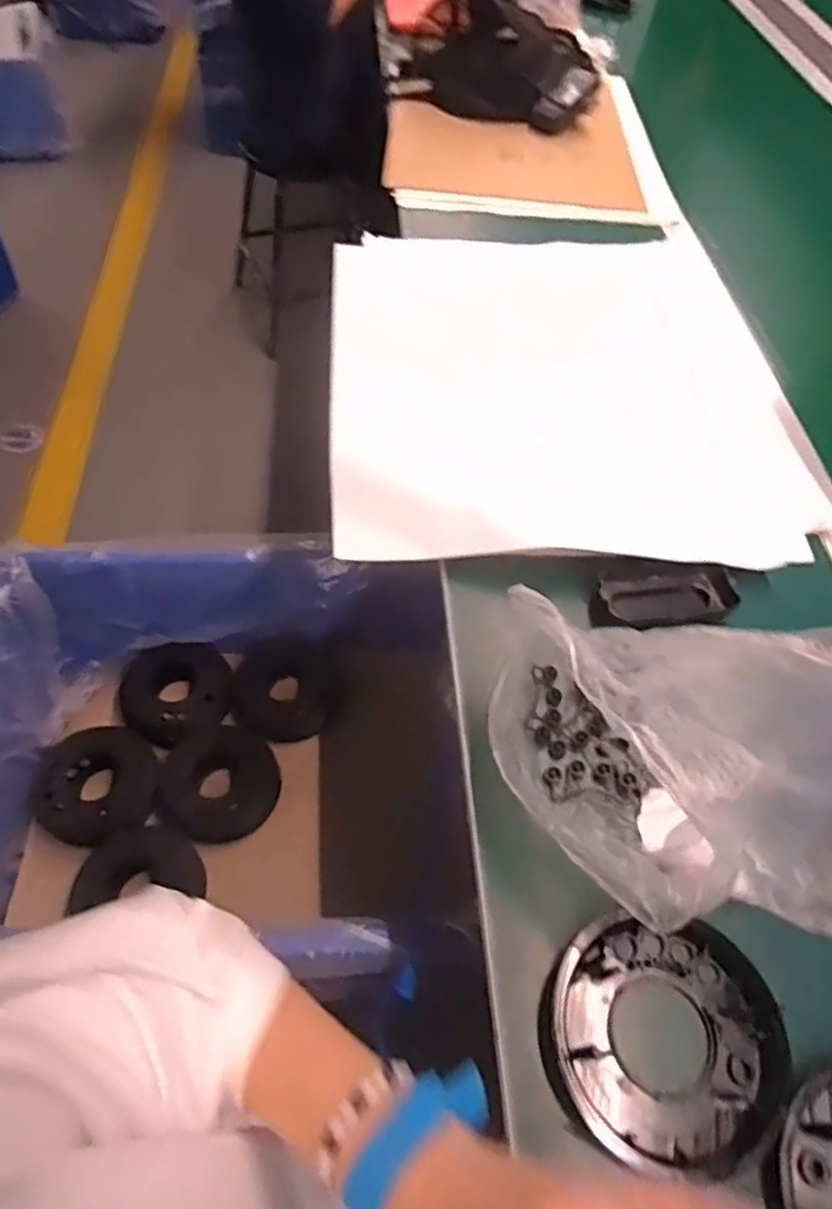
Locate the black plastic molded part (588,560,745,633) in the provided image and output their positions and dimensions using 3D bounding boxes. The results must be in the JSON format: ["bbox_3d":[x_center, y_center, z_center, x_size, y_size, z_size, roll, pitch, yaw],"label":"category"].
[{"bbox_3d":[0.201,-0.008,0.579,0.115,0.017,0.062,3,55,-3],"label":"black plastic molded part"}]

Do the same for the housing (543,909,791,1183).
[{"bbox_3d":[0.141,0.246,0.405,0.128,0.022,0.121,3,55,-4],"label":"housing"}]

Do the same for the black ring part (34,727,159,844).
[{"bbox_3d":[-0.358,0.201,0.805,0.123,0.048,0.135,7,59,-26],"label":"black ring part"}]

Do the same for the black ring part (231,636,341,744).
[{"bbox_3d":[-0.161,0.106,0.879,0.125,0.027,0.121,9,71,2],"label":"black ring part"}]

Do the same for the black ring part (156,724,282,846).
[{"bbox_3d":[-0.229,0.209,0.834,0.134,0.020,0.129,3,55,-4],"label":"black ring part"}]

